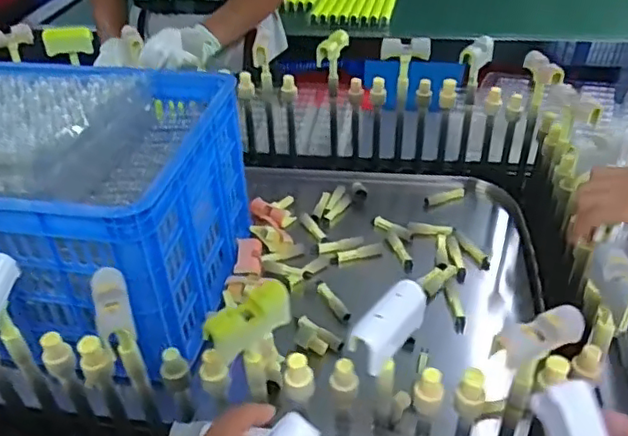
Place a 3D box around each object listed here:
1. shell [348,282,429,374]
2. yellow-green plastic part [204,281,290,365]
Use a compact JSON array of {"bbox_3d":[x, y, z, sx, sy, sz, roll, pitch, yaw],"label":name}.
[{"bbox_3d":[0.062,0.086,0.481,0.026,0.038,0.074,28,47,32],"label":"shell"},{"bbox_3d":[-0.054,0.088,0.496,0.075,0.047,0.018,-26,44,-28],"label":"yellow-green plastic part"}]

